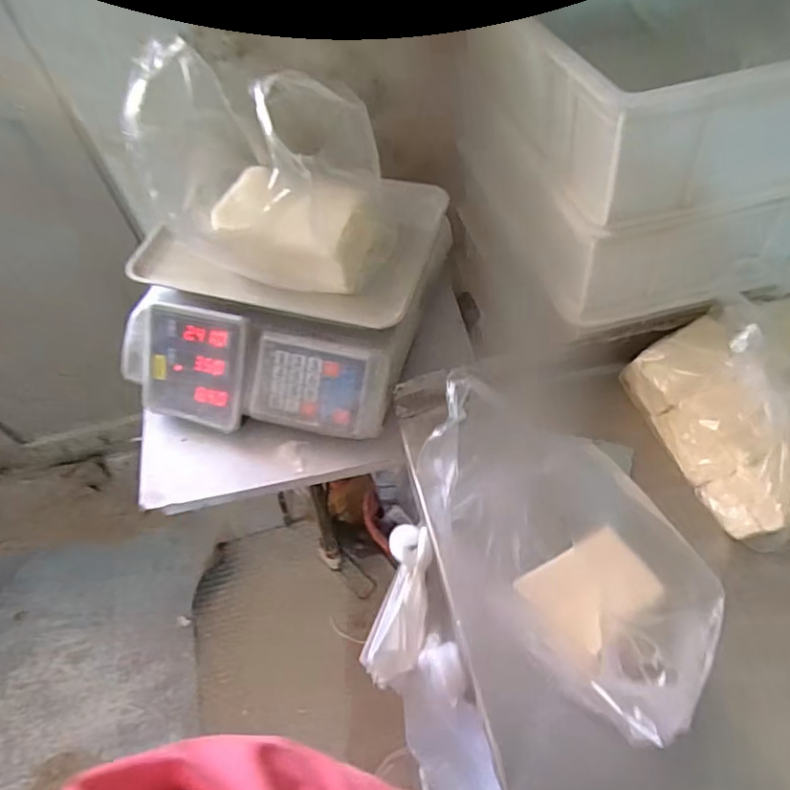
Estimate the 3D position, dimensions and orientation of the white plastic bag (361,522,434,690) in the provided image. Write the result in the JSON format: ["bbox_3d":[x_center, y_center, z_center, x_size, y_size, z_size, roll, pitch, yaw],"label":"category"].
[{"bbox_3d":[0.007,0.217,0.612,0.057,0.044,0.178,15,103,15],"label":"white plastic bag"}]

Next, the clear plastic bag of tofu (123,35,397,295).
[{"bbox_3d":[-0.124,-0.212,0.592,0.205,0.221,0.160,10,57,12],"label":"clear plastic bag of tofu"}]

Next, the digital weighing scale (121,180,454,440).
[{"bbox_3d":[-0.141,-0.122,0.715,0.354,0.113,0.317,12,58,13],"label":"digital weighing scale"}]

